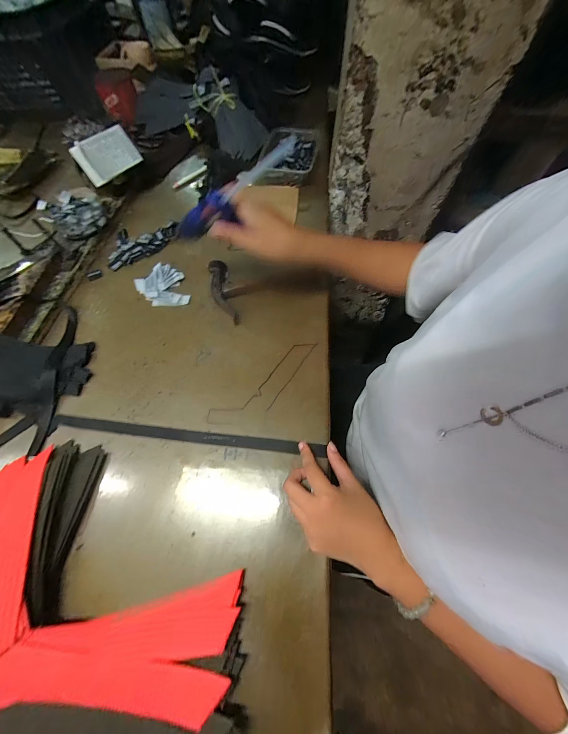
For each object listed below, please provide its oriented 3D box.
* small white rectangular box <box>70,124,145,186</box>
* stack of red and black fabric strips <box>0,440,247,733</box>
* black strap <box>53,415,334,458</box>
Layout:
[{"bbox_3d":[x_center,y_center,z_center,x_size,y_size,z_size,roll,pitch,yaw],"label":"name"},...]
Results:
[{"bbox_3d":[-0.332,-0.401,0.507,0.020,0.062,0.106,32,70,38],"label":"small white rectangular box"},{"bbox_3d":[-0.205,0.216,0.276,0.350,0.024,0.169,31,53,16],"label":"stack of red and black fabric strips"},{"bbox_3d":[-0.128,0.092,0.360,0.365,0.005,0.016,5,64,3],"label":"black strap"}]

